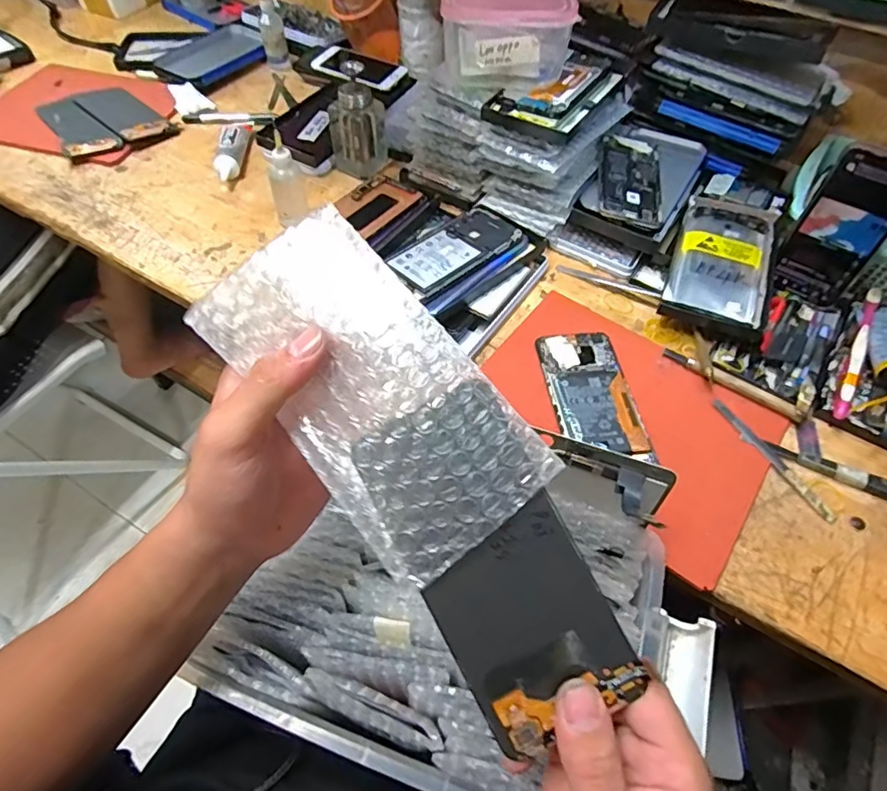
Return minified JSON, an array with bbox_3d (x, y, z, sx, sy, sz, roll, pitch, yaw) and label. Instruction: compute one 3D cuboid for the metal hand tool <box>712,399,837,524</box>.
[{"bbox_3d":[0.284,0.053,0.458,0.013,0.005,0.129,-27,60,-18],"label":"metal hand tool"}]

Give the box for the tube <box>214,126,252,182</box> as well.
[{"bbox_3d":[-0.270,-0.315,0.680,0.024,0.028,0.114,1,56,-1],"label":"tube"}]

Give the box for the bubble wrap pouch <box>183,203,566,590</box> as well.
[{"bbox_3d":[-0.034,-0.003,0.243,0.085,0.010,0.166,-42,82,2],"label":"bubble wrap pouch"}]

